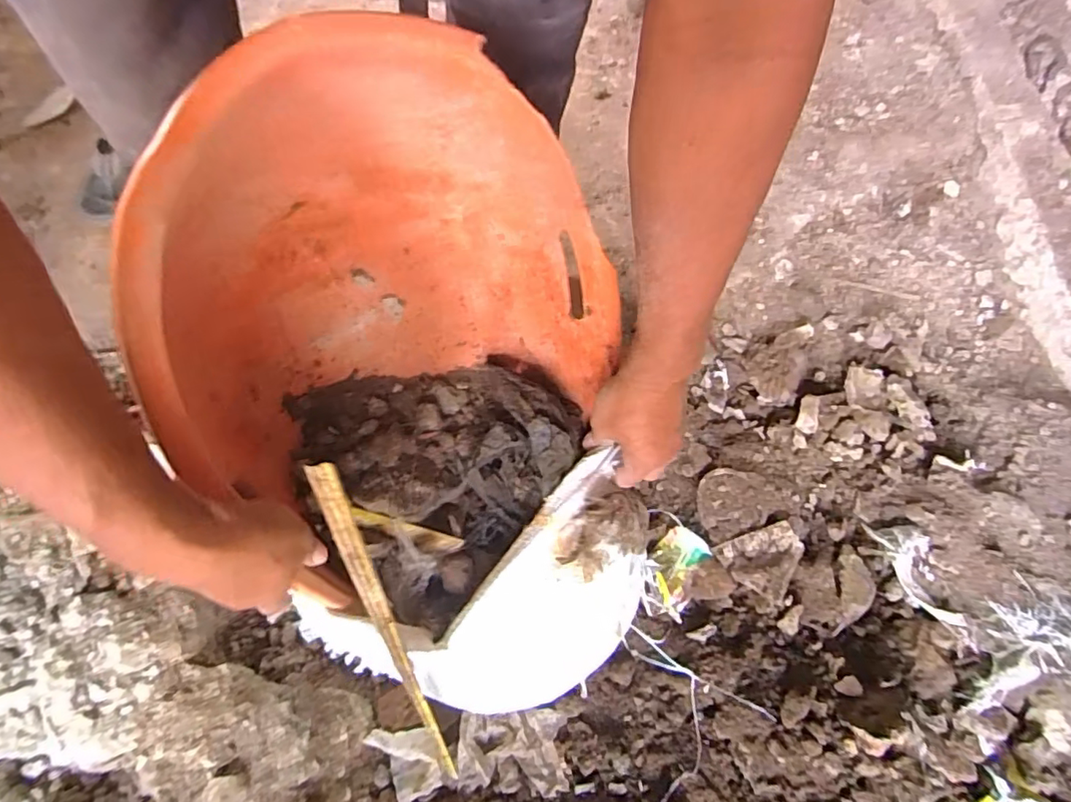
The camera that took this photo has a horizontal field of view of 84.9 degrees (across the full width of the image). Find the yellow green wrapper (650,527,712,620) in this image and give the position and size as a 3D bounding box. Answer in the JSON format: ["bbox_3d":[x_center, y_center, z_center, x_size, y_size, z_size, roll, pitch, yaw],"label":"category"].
[{"bbox_3d":[0.165,0.201,0.698,0.056,0.035,0.096,28,68,13],"label":"yellow green wrapper"}]

